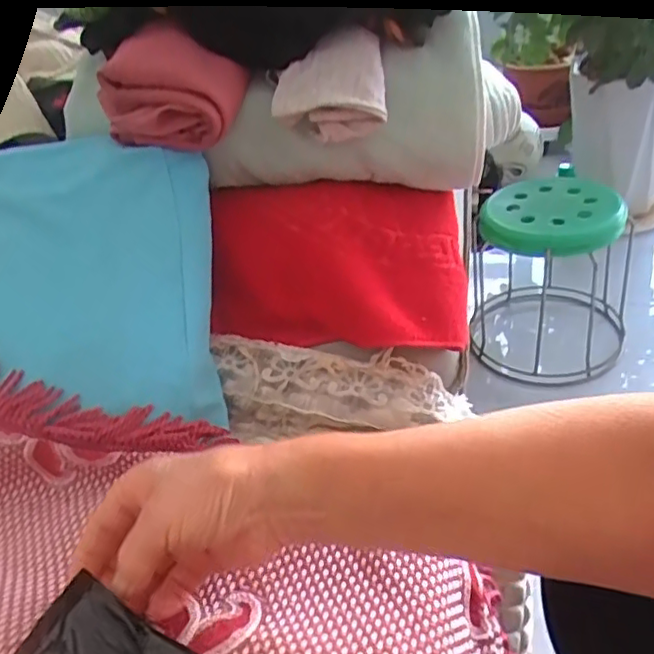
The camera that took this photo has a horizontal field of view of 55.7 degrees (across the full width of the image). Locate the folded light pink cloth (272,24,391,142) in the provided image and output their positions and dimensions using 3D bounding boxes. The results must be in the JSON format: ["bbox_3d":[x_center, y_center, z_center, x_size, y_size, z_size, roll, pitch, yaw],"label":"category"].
[{"bbox_3d":[0.002,-0.179,0.459,0.079,0.060,0.059,-7,36,6],"label":"folded light pink cloth"}]

